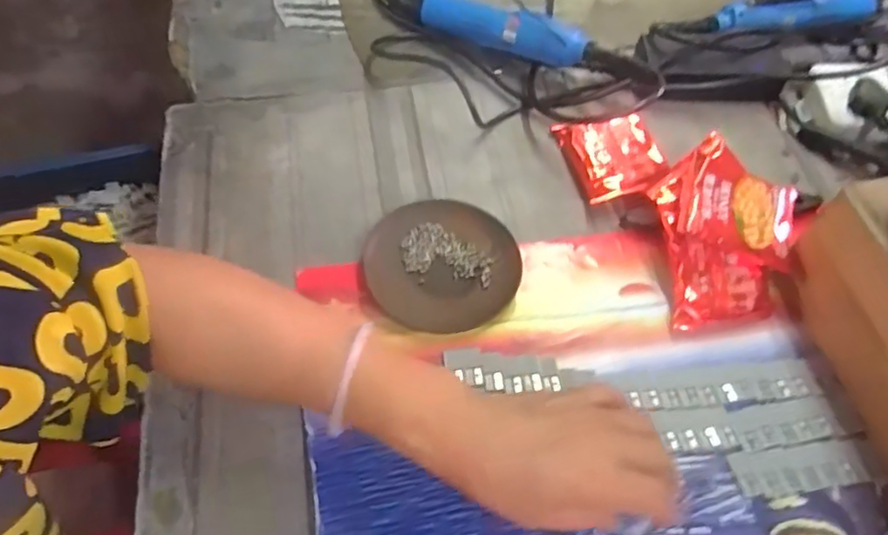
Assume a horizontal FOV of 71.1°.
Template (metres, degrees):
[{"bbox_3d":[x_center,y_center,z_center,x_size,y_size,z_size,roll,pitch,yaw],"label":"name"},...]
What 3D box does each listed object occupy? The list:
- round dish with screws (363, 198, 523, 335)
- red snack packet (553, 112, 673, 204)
[{"bbox_3d":[-0.001,-0.003,0.474,0.113,0.010,0.109,1,59,-2],"label":"round dish with screws"},{"bbox_3d":[0.147,-0.095,0.533,0.083,0.023,0.082,-5,59,-5],"label":"red snack packet"}]

